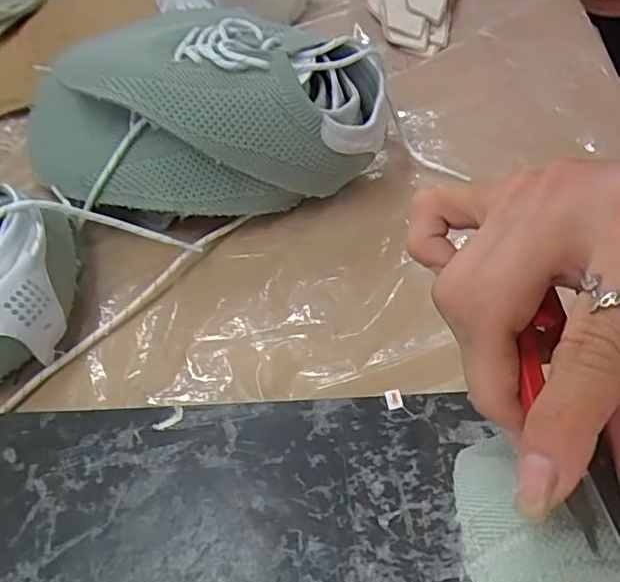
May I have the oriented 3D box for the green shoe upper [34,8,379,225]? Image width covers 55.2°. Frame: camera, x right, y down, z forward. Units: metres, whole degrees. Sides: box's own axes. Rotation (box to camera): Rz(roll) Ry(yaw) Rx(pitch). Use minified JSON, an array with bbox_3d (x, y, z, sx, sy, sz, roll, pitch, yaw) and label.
[{"bbox_3d":[-0.081,-0.125,0.431,0.265,0.107,0.143,-4,46,3],"label":"green shoe upper"}]

